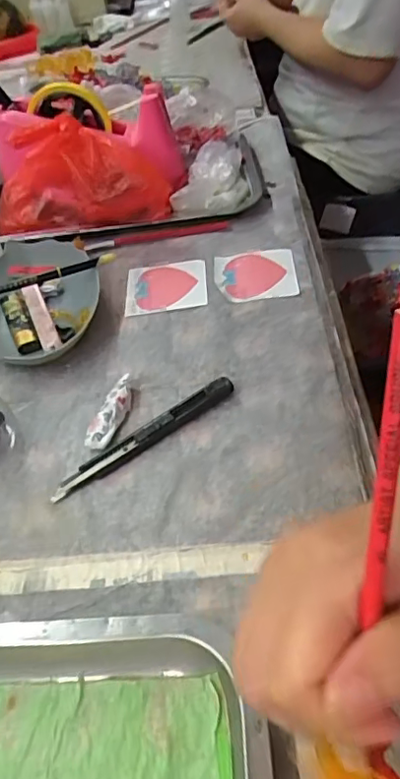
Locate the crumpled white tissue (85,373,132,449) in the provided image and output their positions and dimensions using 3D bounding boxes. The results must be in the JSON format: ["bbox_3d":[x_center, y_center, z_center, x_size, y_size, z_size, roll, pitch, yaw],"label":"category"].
[{"bbox_3d":[-0.065,0.016,0.407,0.020,0.015,0.062,9,48,15],"label":"crumpled white tissue"}]

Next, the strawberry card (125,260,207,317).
[{"bbox_3d":[-0.031,-0.095,0.520,0.073,0.008,0.076,-4,46,3],"label":"strawberry card"}]

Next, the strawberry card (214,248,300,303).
[{"bbox_3d":[0.051,-0.107,0.518,0.071,0.004,0.078,-7,45,4],"label":"strawberry card"}]

